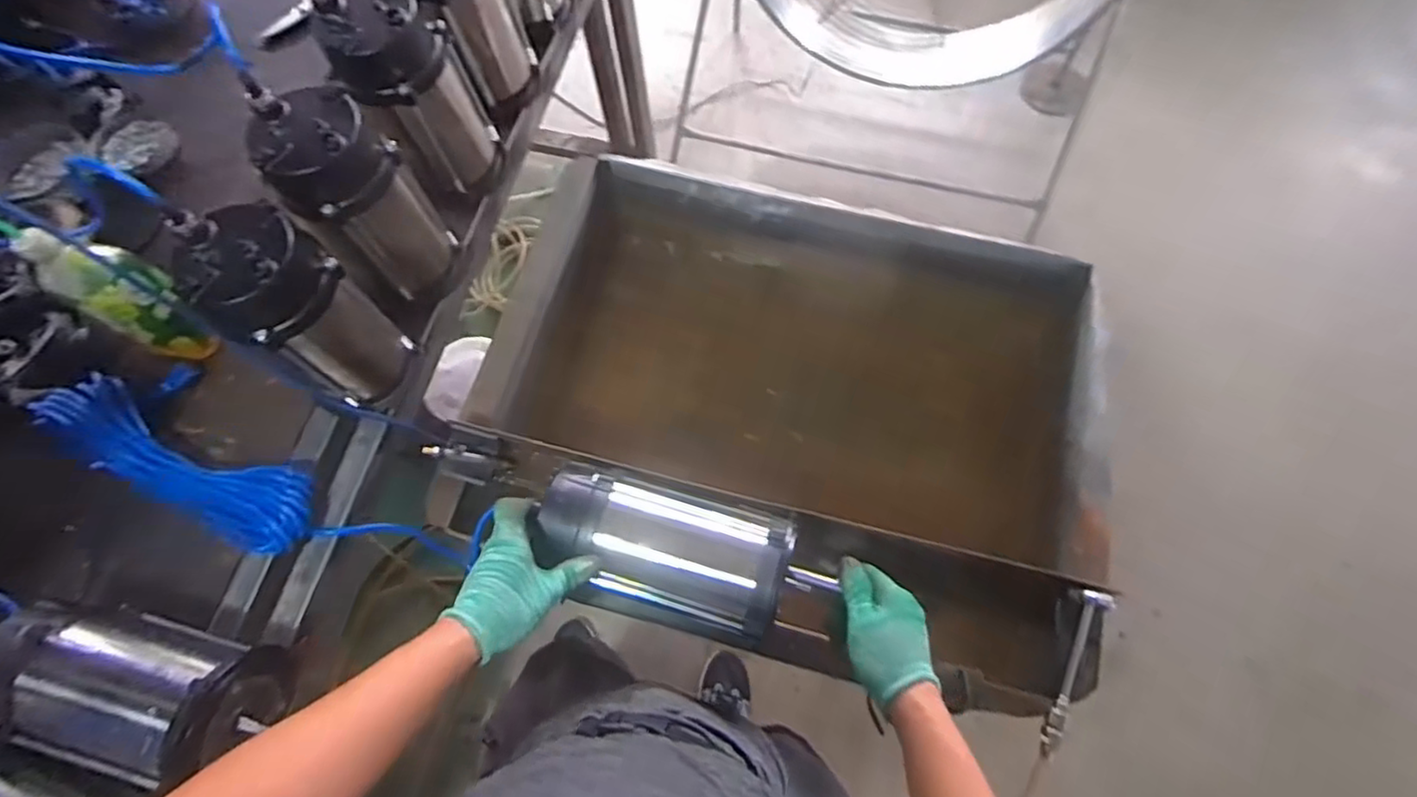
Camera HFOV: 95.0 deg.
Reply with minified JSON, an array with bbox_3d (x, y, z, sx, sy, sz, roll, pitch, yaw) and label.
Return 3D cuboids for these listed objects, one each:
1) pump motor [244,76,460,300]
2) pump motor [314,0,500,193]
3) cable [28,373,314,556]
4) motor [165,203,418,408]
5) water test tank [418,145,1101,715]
[{"bbox_3d":[-0.397,-0.226,0.754,0.108,0.238,0.117,30,75,12],"label":"pump motor"},{"bbox_3d":[-0.356,-0.370,0.804,0.129,0.238,0.114,-29,72,-7],"label":"pump motor"},{"bbox_3d":[-0.629,0.076,0.761,0.355,0.039,0.102,24,73,10],"label":"cable"},{"bbox_3d":[-0.430,-0.094,0.708,0.110,0.258,0.106,40,77,14],"label":"motor"},{"bbox_3d":[0.104,0.015,0.899,0.767,0.271,0.600,15,72,7],"label":"water test tank"}]

